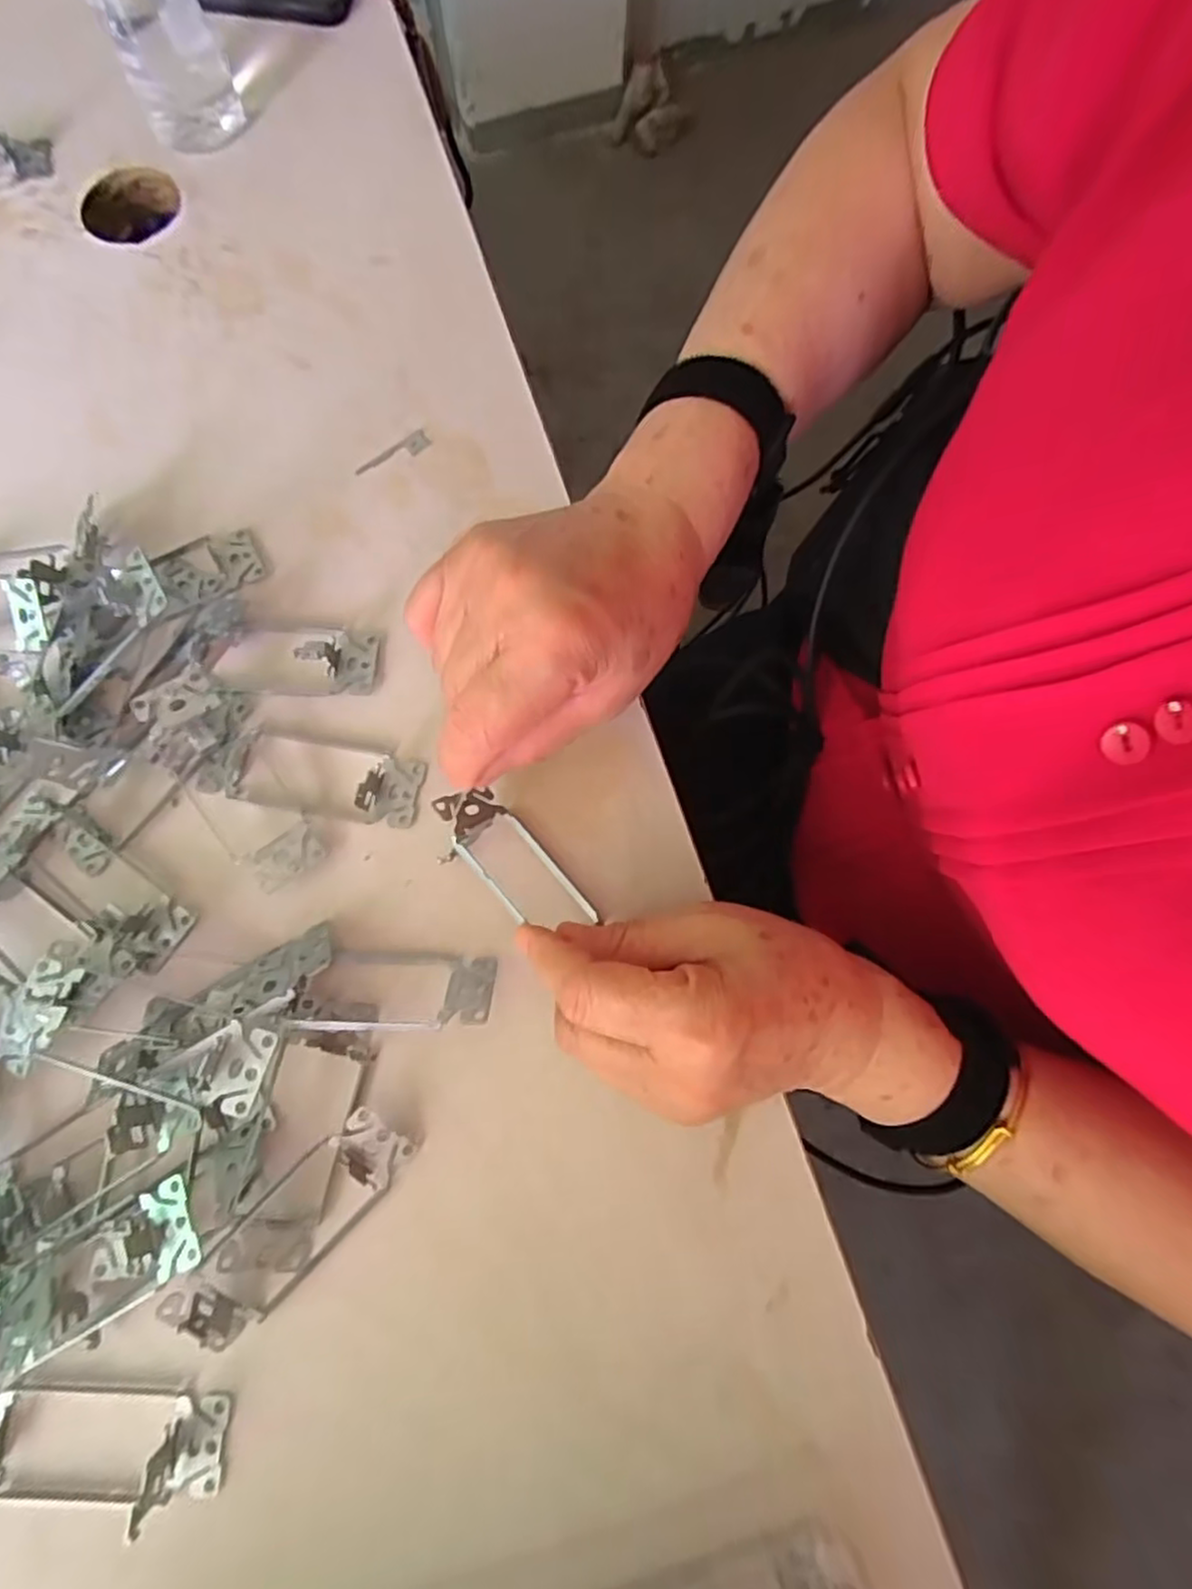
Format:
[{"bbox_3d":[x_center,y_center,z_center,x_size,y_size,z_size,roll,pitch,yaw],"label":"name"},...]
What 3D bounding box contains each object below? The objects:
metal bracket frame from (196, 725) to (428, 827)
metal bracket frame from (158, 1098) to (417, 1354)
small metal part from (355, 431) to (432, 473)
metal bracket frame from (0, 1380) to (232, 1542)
[{"bbox_3d":[-0.135,-0.010,0.329,0.101,0.018,0.036,11,76,3],"label":"metal bracket frame"},{"bbox_3d":[-0.121,0.172,0.278,0.033,0.033,0.102,43,80,10],"label":"metal bracket frame"},{"bbox_3d":[-0.111,-0.186,0.385,0.043,0.004,0.011,-29,78,-7],"label":"small metal part"},{"bbox_3d":[-0.198,0.251,0.268,0.105,0.022,0.038,3,76,1],"label":"metal bracket frame"}]

